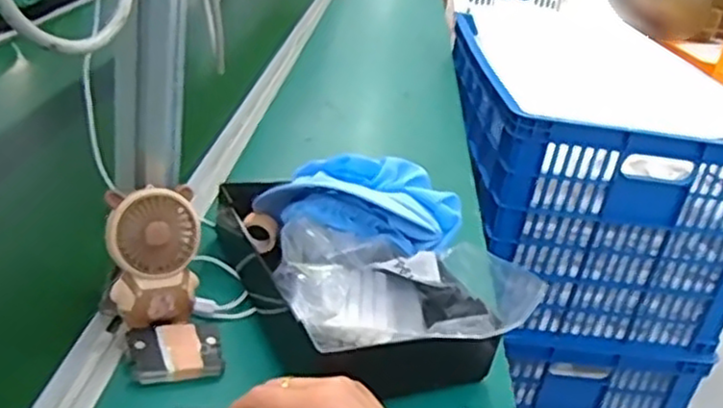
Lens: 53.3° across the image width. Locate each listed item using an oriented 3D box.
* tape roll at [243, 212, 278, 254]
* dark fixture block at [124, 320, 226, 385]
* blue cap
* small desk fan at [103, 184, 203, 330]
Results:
[{"bbox_3d":[-0.094,0.027,0.674,0.030,0.034,0.020,1,30,-9],"label":"tape roll"},{"bbox_3d":[-0.139,0.111,0.545,0.067,0.014,0.053,-9,33,-25],"label":"dark fixture block"},{"bbox_3d":[0.001,-0.006,0.654,0.176,0.068,0.091,0,30,-11],"label":"blue cap"},{"bbox_3d":[-0.159,0.039,0.559,0.069,0.089,0.063,-4,31,-18],"label":"small desk fan"}]

